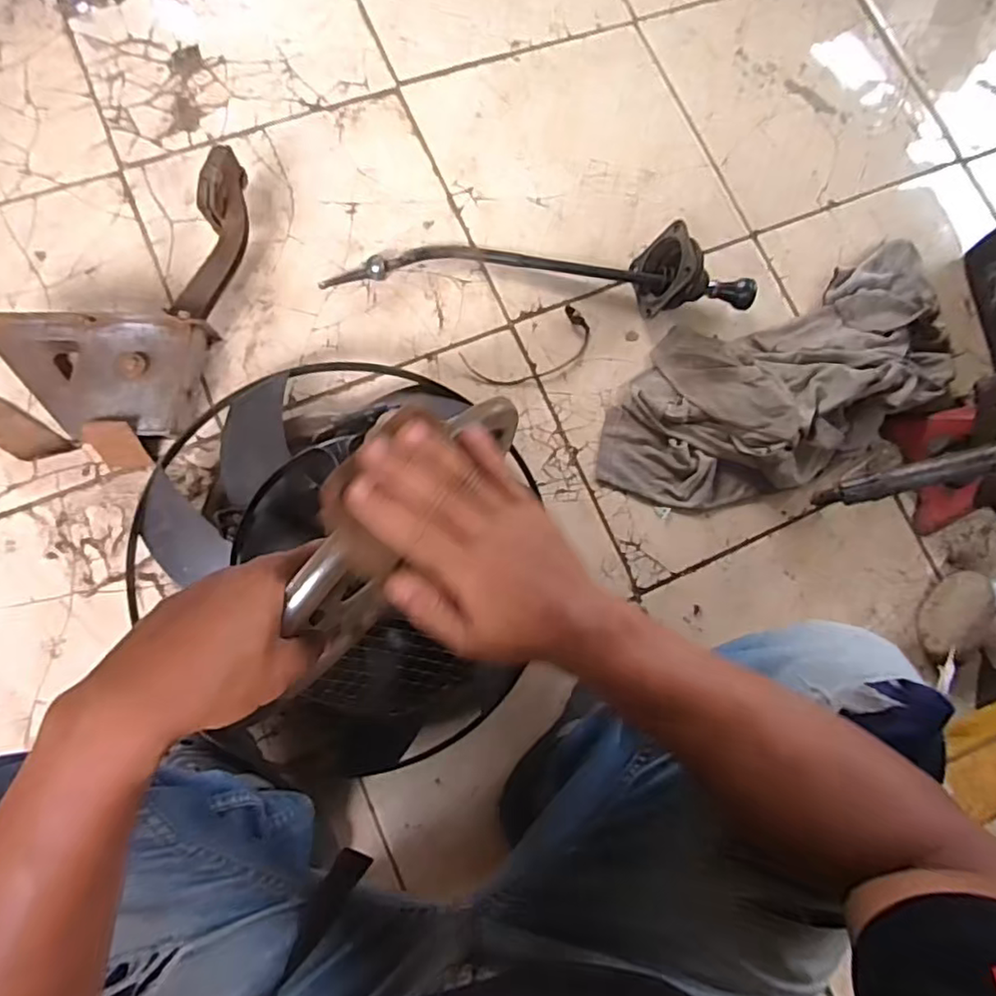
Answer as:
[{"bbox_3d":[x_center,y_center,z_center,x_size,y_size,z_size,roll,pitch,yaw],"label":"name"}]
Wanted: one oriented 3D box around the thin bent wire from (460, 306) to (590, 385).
[{"bbox_3d":[0.049,-0.206,0.872,0.189,0.006,0.082,-28,86,-9],"label":"thin bent wire"}]

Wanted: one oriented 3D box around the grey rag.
[{"bbox_3d":[0.419,-0.165,0.881,0.595,0.082,0.273,-22,85,-8],"label":"grey rag"}]

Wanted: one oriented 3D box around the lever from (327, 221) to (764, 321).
[{"bbox_3d":[0.067,-0.317,0.845,0.600,0.101,0.116,-1,81,-6],"label":"lever"}]

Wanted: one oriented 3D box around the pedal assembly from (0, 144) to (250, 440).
[{"bbox_3d":[-0.403,-0.222,0.765,0.356,0.109,0.223,-38,85,-12],"label":"pedal assembly"}]

